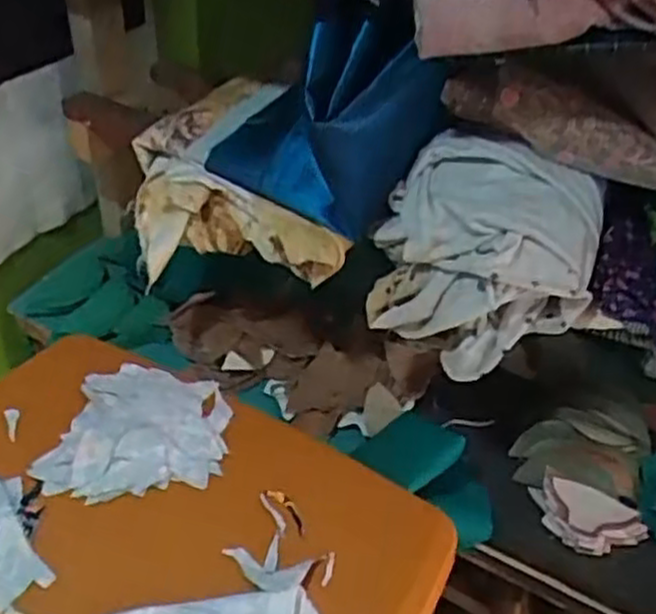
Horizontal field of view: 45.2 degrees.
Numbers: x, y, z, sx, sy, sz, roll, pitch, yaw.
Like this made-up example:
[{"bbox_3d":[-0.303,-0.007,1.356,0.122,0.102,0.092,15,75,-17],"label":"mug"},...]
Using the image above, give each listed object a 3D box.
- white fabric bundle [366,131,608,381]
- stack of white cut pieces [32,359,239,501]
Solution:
[{"bbox_3d":[0.139,-0.049,0.716,0.185,0.159,0.136,12,40,8],"label":"white fabric bundle"},{"bbox_3d":[-0.175,0.114,0.745,0.156,0.017,0.164,11,40,7],"label":"stack of white cut pieces"}]

